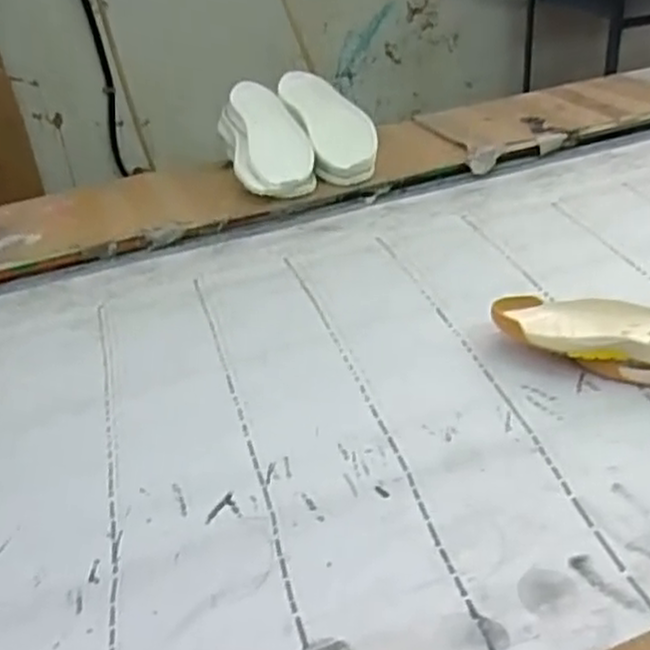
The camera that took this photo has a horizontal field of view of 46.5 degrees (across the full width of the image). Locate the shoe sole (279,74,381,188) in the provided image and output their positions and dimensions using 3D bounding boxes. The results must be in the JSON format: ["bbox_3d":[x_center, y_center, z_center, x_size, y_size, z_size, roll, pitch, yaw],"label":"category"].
[{"bbox_3d":[-0.001,-0.356,1.293,0.109,0.056,0.286,-17,56,-15],"label":"shoe sole"}]

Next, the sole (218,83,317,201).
[{"bbox_3d":[-0.105,-0.313,1.274,0.124,0.045,0.288,-15,53,-13],"label":"sole"}]

